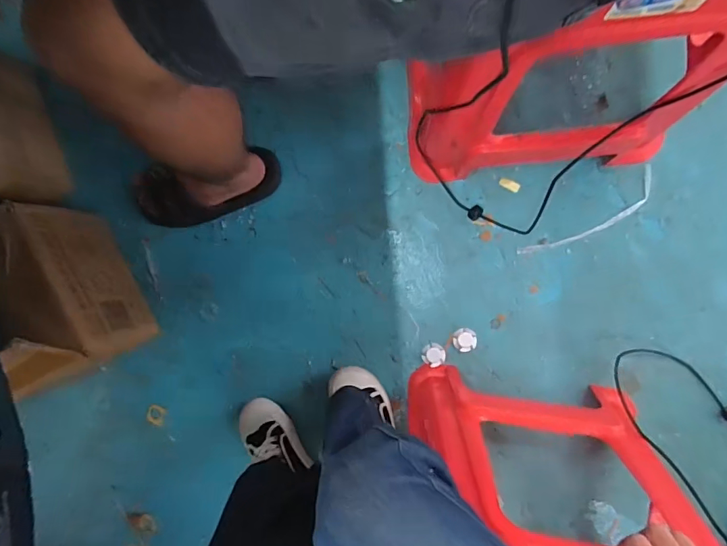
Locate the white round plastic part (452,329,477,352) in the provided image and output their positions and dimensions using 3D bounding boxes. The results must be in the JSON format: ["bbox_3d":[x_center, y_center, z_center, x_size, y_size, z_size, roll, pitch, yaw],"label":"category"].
[{"bbox_3d":[0.177,0.117,0.811,0.040,0.012,0.039,0,91,9],"label":"white round plastic part"}]

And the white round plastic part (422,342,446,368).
[{"bbox_3d":[0.124,0.144,0.819,0.041,0.004,0.040,0,91,9],"label":"white round plastic part"}]

